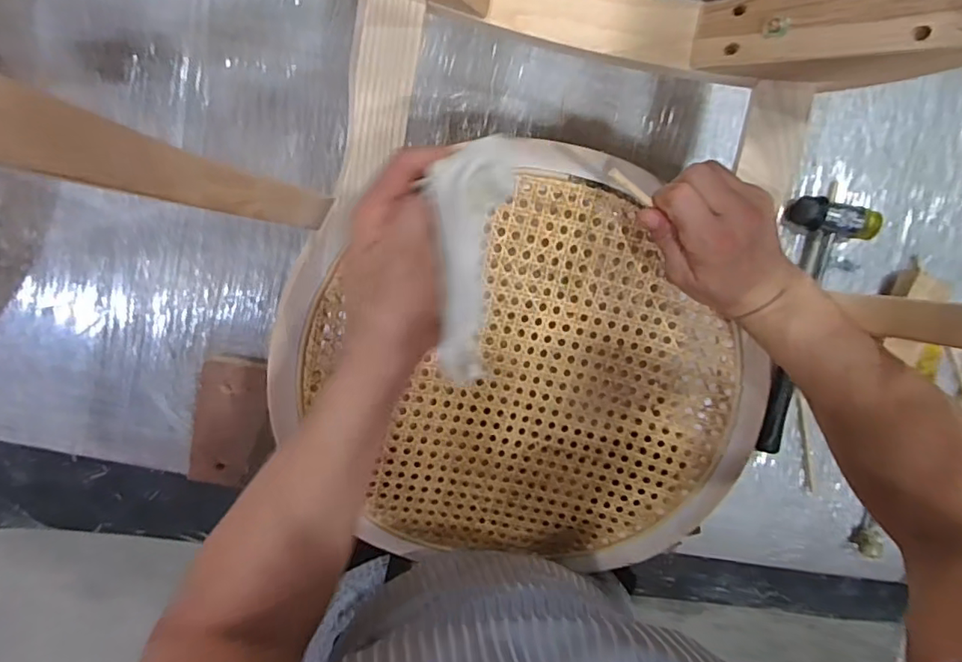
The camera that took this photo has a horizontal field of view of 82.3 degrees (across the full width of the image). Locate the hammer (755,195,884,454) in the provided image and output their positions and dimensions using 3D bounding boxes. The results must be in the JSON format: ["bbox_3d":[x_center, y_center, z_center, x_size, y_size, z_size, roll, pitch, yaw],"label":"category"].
[{"bbox_3d":[0.369,-0.002,0.611,0.088,0.037,0.293,4,98,-5],"label":"hammer"}]

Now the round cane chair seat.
[{"bbox_3d":[0.055,0.044,0.524,0.392,0.075,0.404,3,98,-5],"label":"round cane chair seat"}]

